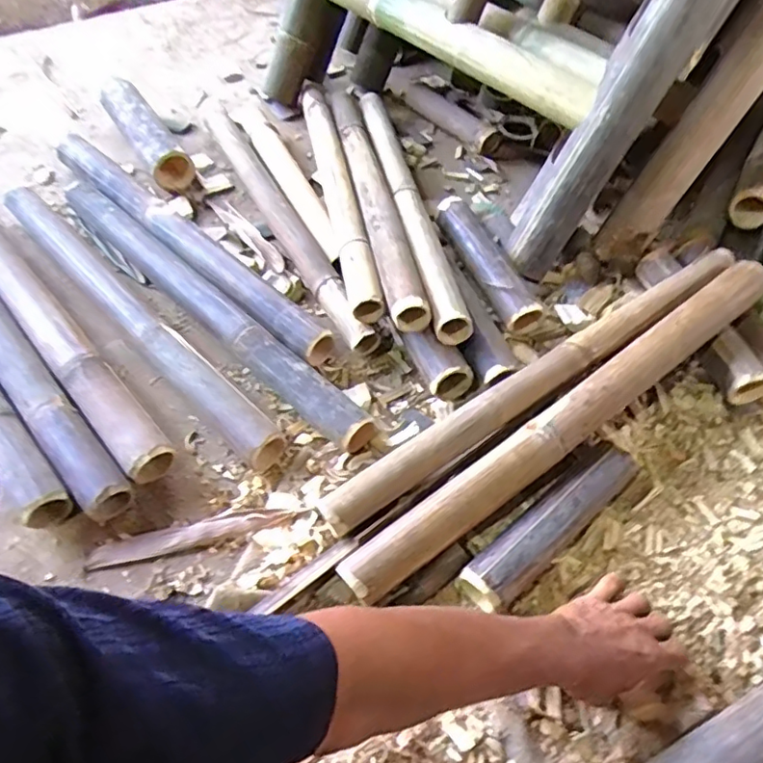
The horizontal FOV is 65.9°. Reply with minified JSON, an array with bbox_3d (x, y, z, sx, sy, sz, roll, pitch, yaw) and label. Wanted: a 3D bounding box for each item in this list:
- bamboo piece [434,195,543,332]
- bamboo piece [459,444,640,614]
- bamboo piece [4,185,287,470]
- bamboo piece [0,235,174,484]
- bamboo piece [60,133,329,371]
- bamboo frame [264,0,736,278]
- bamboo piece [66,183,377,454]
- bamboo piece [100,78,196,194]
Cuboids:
[{"bbox_3d":[0.158,-0.190,0.889,0.054,0.049,0.260,-18,59,-14],"label":"bamboo piece"},{"bbox_3d":[0.193,0.163,0.668,0.256,0.053,0.057,-35,65,-23],"label":"bamboo piece"},{"bbox_3d":[-0.358,-0.101,0.834,0.060,0.053,0.626,-38,66,-25],"label":"bamboo piece"},{"bbox_3d":[-0.474,-0.097,0.808,0.062,0.049,0.617,-37,65,-24],"label":"bamboo piece"},{"bbox_3d":[-0.302,-0.220,0.907,0.605,0.047,0.070,39,62,21],"label":"bamboo piece"},{"bbox_3d":[0.177,-0.633,0.924,0.450,0.477,0.705,-37,65,-24],"label":"bamboo frame"},{"bbox_3d":[-0.256,-0.115,0.837,0.640,0.054,0.054,39,62,21],"label":"bamboo piece"},{"bbox_3d":[-0.427,-0.445,1.062,0.075,0.088,0.252,-35,64,-23],"label":"bamboo piece"}]

